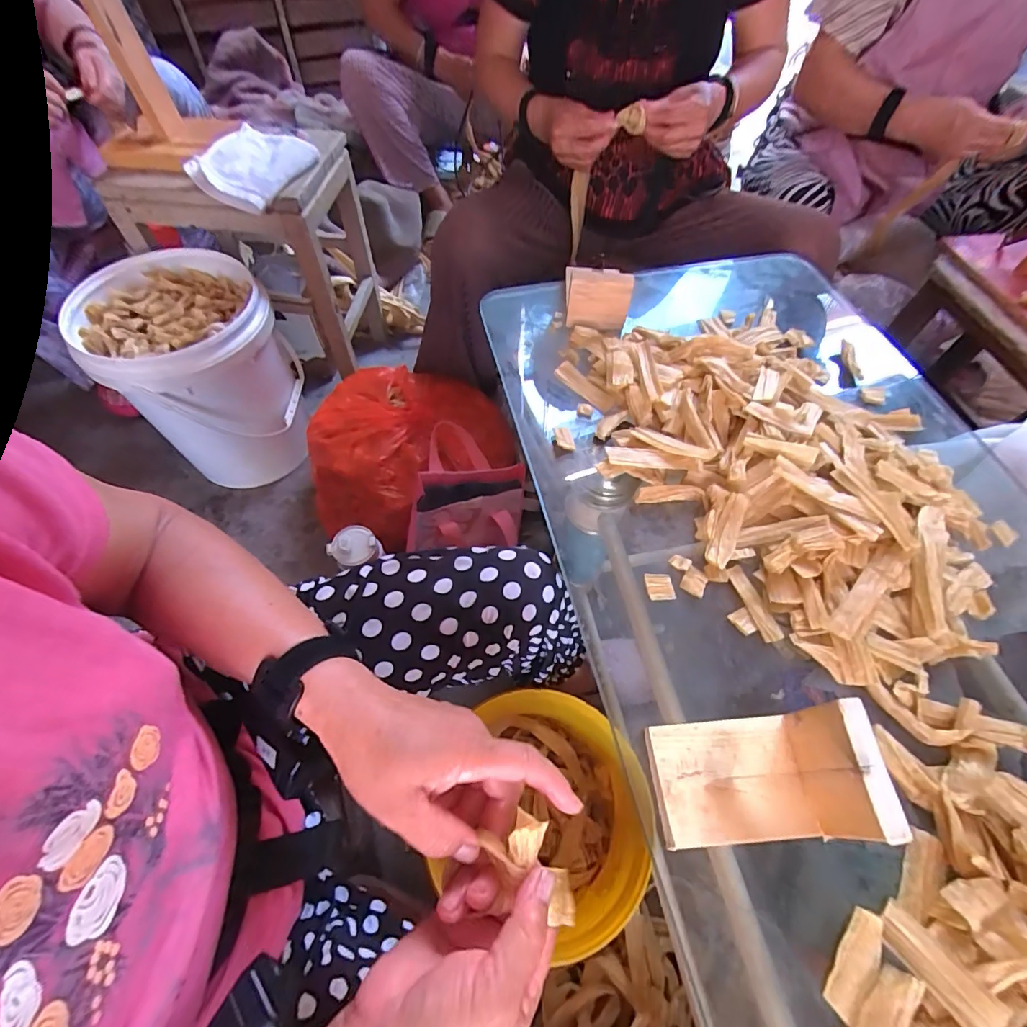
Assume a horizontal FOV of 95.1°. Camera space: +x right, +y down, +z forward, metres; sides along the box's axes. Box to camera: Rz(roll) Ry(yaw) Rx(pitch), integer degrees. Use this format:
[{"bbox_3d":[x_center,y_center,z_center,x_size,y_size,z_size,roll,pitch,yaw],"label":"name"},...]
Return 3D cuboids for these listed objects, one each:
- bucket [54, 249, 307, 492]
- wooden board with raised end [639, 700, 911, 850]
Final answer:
[{"bbox_3d":[-0.549,-0.247,0.869,0.279,0.308,0.290,1,59,-2],"label":"bucket"},{"bbox_3d":[0.163,0.174,0.310,0.119,0.073,0.077,-3,59,-4],"label":"wooden board with raised end"}]

